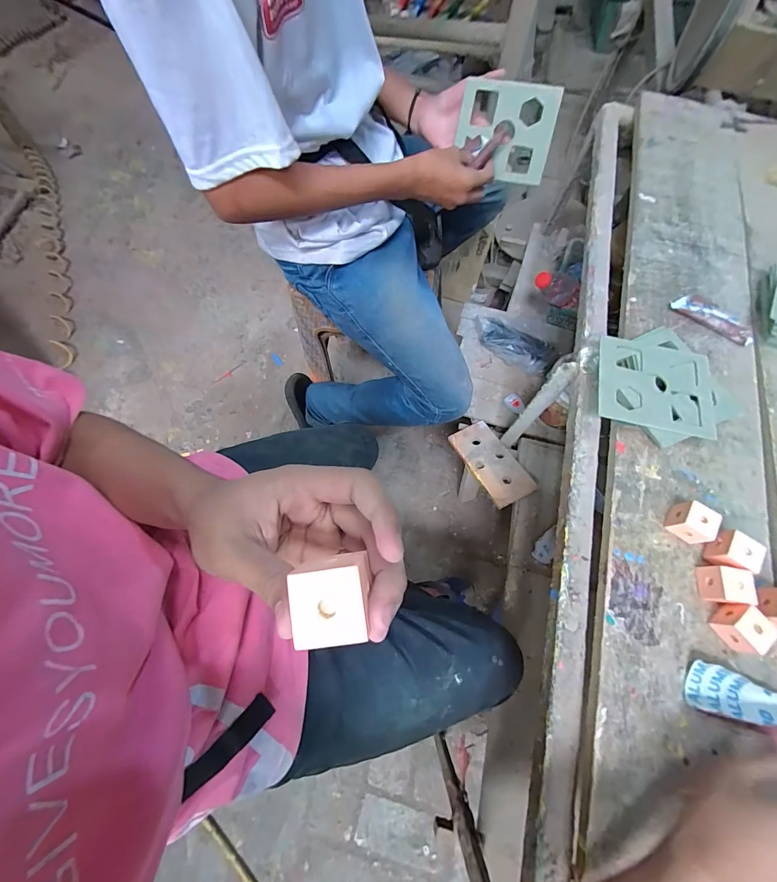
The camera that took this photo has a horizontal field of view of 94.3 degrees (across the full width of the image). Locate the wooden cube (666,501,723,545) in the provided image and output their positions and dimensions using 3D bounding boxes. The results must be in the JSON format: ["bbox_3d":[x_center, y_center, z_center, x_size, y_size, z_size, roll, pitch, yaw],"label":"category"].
[{"bbox_3d":[0.323,0.087,0.386,0.036,0.033,0.031,30,73,10],"label":"wooden cube"}]

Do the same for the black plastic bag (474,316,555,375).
[{"bbox_3d":[0.292,-0.233,0.857,0.200,0.040,0.096,29,73,10],"label":"black plastic bag"}]

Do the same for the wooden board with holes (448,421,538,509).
[{"bbox_3d":[0.213,0.043,0.753,0.094,0.017,0.191,-25,57,-9],"label":"wooden board with holes"}]

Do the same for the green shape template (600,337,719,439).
[{"bbox_3d":[0.333,-0.069,0.450,0.138,0.005,0.120,13,68,4],"label":"green shape template"}]

